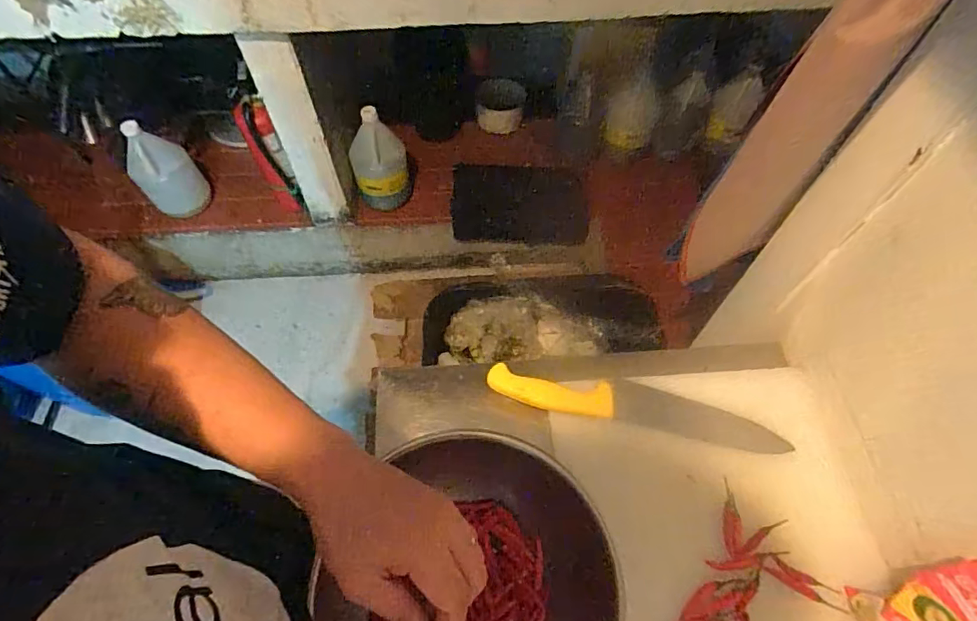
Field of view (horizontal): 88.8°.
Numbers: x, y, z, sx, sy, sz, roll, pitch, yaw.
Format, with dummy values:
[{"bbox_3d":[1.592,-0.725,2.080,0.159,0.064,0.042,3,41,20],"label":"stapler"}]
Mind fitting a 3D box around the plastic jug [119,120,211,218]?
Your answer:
[{"bbox_3d":[-0.840,-0.350,1.306,0.144,0.312,0.133,-38,67,-20],"label":"plastic jug"}]

